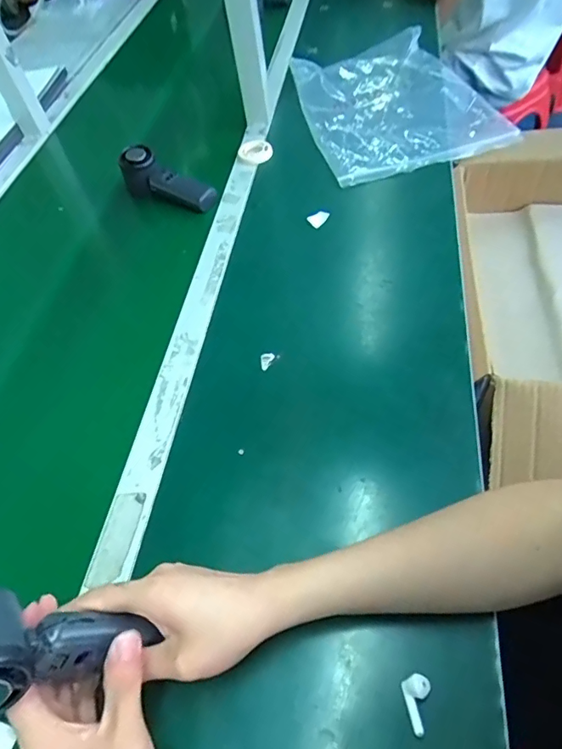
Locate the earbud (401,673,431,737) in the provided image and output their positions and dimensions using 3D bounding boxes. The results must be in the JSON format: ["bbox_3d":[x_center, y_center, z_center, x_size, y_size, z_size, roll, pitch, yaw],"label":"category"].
[{"bbox_3d":[0.095,0.235,0.355,0.019,0.014,0.036,11,56,16],"label":"earbud"}]

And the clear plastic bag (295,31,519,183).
[{"bbox_3d":[0.183,-0.476,0.851,0.289,0.061,0.392,-15,53,-2],"label":"clear plastic bag"}]

